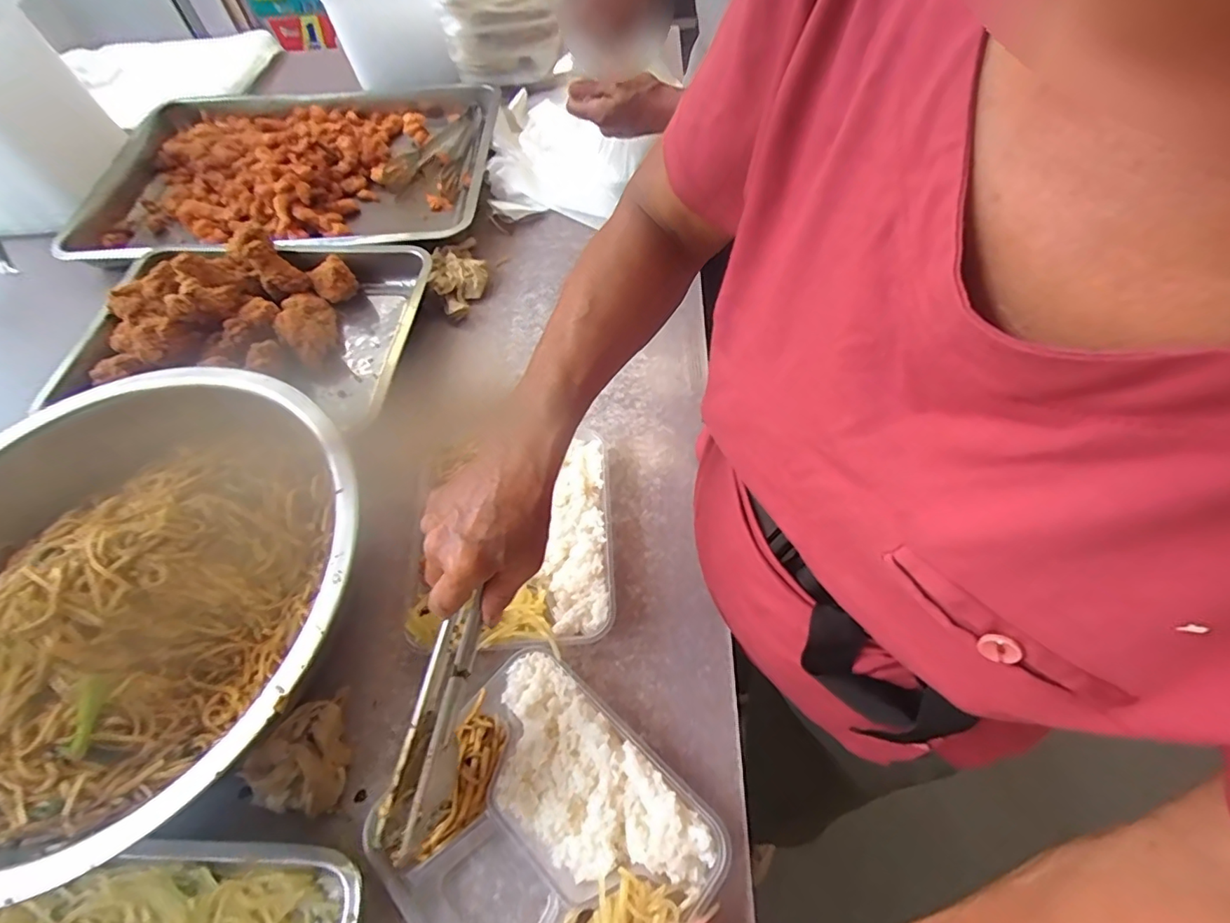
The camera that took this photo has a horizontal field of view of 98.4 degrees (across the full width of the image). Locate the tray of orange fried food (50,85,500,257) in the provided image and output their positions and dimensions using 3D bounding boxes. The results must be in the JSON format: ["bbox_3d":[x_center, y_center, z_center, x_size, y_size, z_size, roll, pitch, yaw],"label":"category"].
[{"bbox_3d":[-0.491,-0.451,0.813,0.599,0.066,0.394,0,60,1],"label":"tray of orange fried food"}]

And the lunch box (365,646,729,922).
[{"bbox_3d":[-0.053,0.268,0.375,0.202,0.044,0.187,38,67,20],"label":"lunch box"}]

